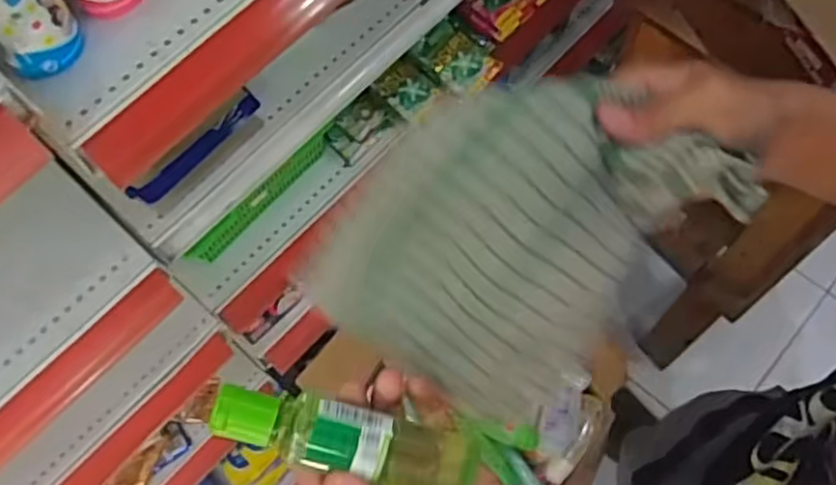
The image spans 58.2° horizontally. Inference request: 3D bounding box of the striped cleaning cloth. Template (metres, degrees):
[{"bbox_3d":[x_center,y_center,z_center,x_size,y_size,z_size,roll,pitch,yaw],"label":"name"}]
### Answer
[{"bbox_3d":[0.045,-0.005,0.360,0.134,0.050,0.183,43,110,-6],"label":"striped cleaning cloth"}]

